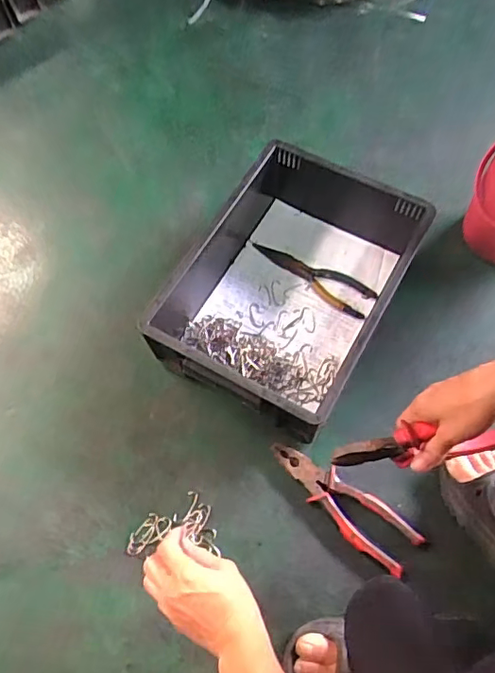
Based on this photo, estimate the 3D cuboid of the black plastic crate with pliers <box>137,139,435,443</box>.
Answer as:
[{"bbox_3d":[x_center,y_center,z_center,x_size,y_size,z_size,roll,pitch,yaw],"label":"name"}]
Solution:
[{"bbox_3d":[0.049,-0.075,0.715,0.271,0.115,0.346,28,70,13],"label":"black plastic crate with pliers"}]

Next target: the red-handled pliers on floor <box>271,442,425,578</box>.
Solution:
[{"bbox_3d":[0.112,0.194,0.641,0.196,0.015,0.059,38,73,17],"label":"red-handled pliers on floor"}]

